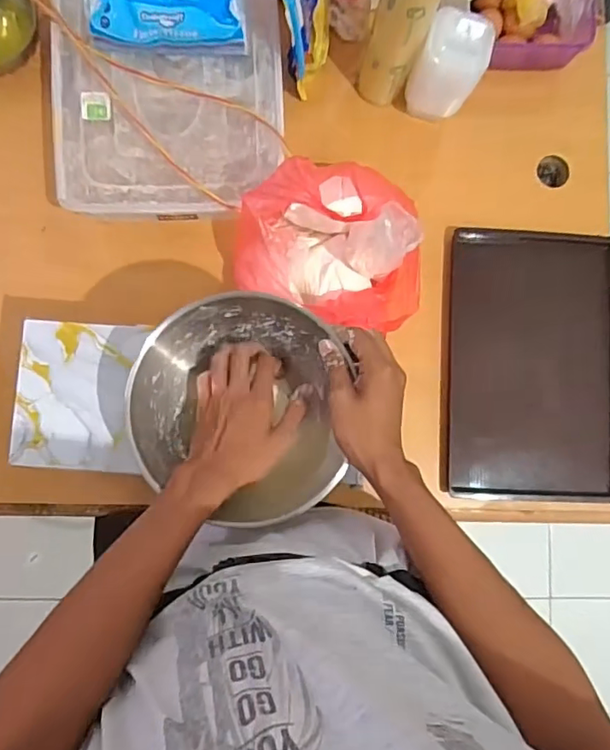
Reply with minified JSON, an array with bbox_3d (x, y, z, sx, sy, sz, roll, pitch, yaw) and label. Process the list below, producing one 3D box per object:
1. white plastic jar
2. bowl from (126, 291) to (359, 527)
[{"bbox_3d":[0.184,-0.396,0.708,0.081,0.150,0.059,13,84,-3],"label":"white plastic jar"},{"bbox_3d":[-0.069,0.037,0.563,0.192,0.085,0.225,-4,85,-5],"label":"bowl"}]

